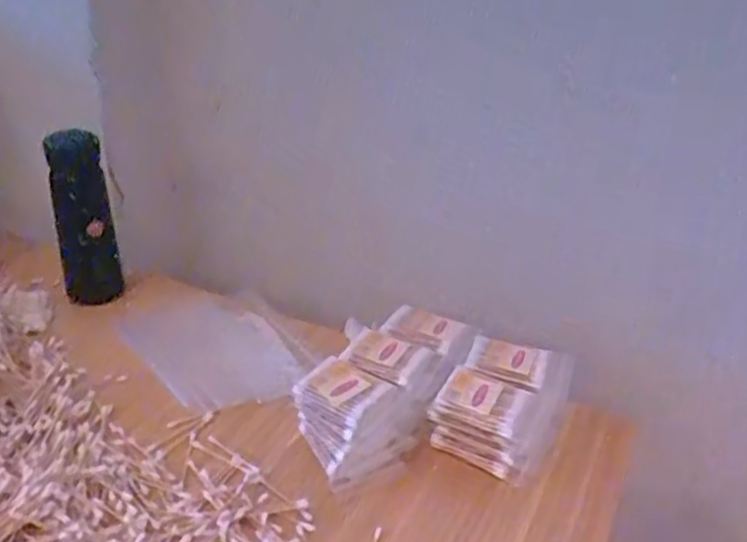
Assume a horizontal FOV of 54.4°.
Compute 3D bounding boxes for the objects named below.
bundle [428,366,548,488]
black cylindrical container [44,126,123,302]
[{"bbox_3d":[0.095,0.126,0.598,0.091,0.060,0.058,16,34,19],"label":"bundle"},{"bbox_3d":[-0.309,-0.058,0.778,0.061,0.179,0.052,-8,30,-20],"label":"black cylindrical container"}]

